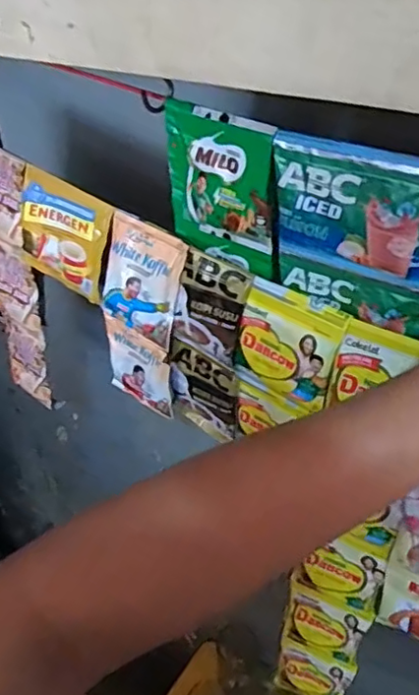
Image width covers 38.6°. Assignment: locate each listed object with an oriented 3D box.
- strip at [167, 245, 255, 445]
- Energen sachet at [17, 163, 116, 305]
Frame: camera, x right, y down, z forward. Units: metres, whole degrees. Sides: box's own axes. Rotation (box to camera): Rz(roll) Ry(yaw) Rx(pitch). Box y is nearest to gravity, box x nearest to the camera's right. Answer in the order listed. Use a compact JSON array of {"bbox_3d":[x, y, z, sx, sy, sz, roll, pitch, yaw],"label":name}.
[{"bbox_3d":[-0.005,0.009,0.547,0.084,0.201,0.023,22,43,29],"label":"strip"},{"bbox_3d":[-0.142,-0.105,0.569,0.109,0.104,0.012,29,32,16],"label":"Energen sachet"}]

